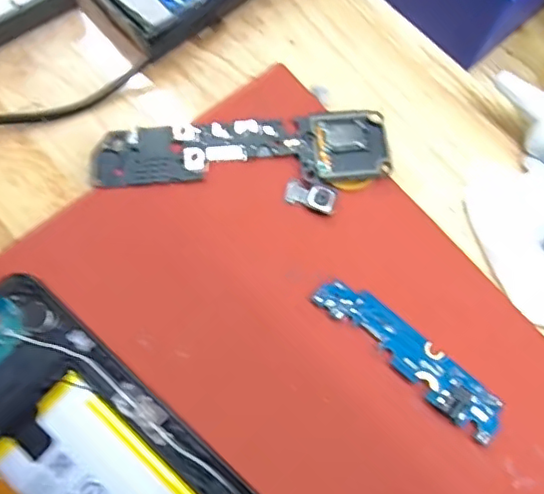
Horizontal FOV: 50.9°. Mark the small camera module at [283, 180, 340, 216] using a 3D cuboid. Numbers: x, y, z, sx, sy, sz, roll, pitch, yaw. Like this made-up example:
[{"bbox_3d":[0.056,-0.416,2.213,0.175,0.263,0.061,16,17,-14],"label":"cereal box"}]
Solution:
[{"bbox_3d":[0.014,-0.019,0.207,0.019,0.004,0.010,21,71,5],"label":"small camera module"}]

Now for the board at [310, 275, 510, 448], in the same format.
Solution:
[{"bbox_3d":[0.046,0.035,0.191,0.071,0.004,0.016,41,74,12],"label":"board"}]

